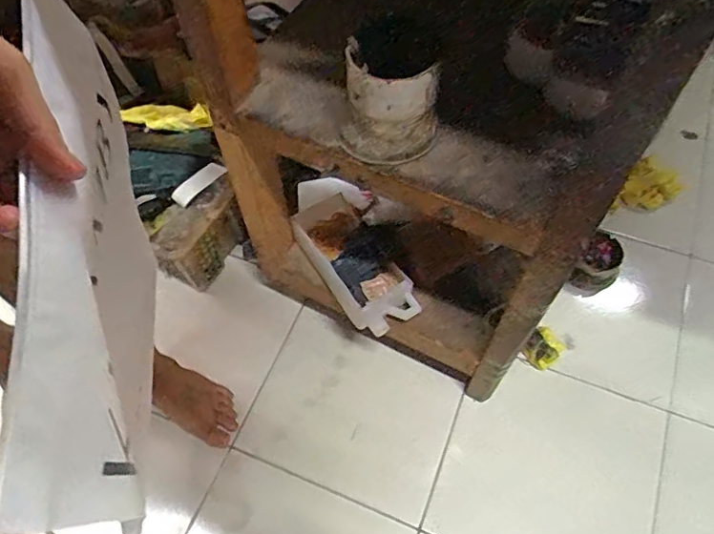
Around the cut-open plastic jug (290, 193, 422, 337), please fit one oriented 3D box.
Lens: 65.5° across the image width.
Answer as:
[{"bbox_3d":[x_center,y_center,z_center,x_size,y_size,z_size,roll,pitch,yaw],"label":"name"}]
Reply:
[{"bbox_3d":[-0.006,-0.007,0.819,0.099,0.043,0.233,-30,63,-15],"label":"cut-open plastic jug"}]

